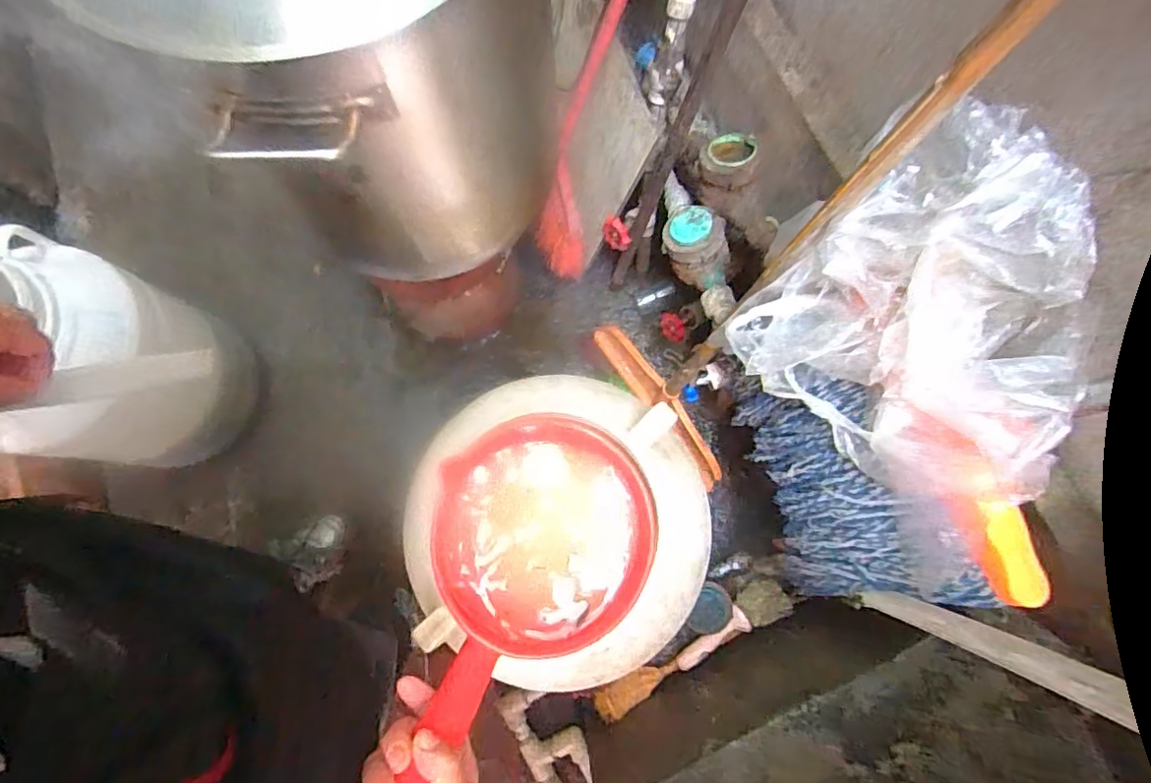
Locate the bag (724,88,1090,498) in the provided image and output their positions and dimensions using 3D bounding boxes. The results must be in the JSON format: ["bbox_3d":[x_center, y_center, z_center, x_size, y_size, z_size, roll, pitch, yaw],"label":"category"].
[{"bbox_3d":[0.294,-0.063,0.508,0.273,0.241,0.198,42,81,8],"label":"bag"}]

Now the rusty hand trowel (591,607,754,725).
[{"bbox_3d":[0.149,0.416,0.880,0.260,0.054,0.039,-30,80,-6],"label":"rusty hand trowel"}]

